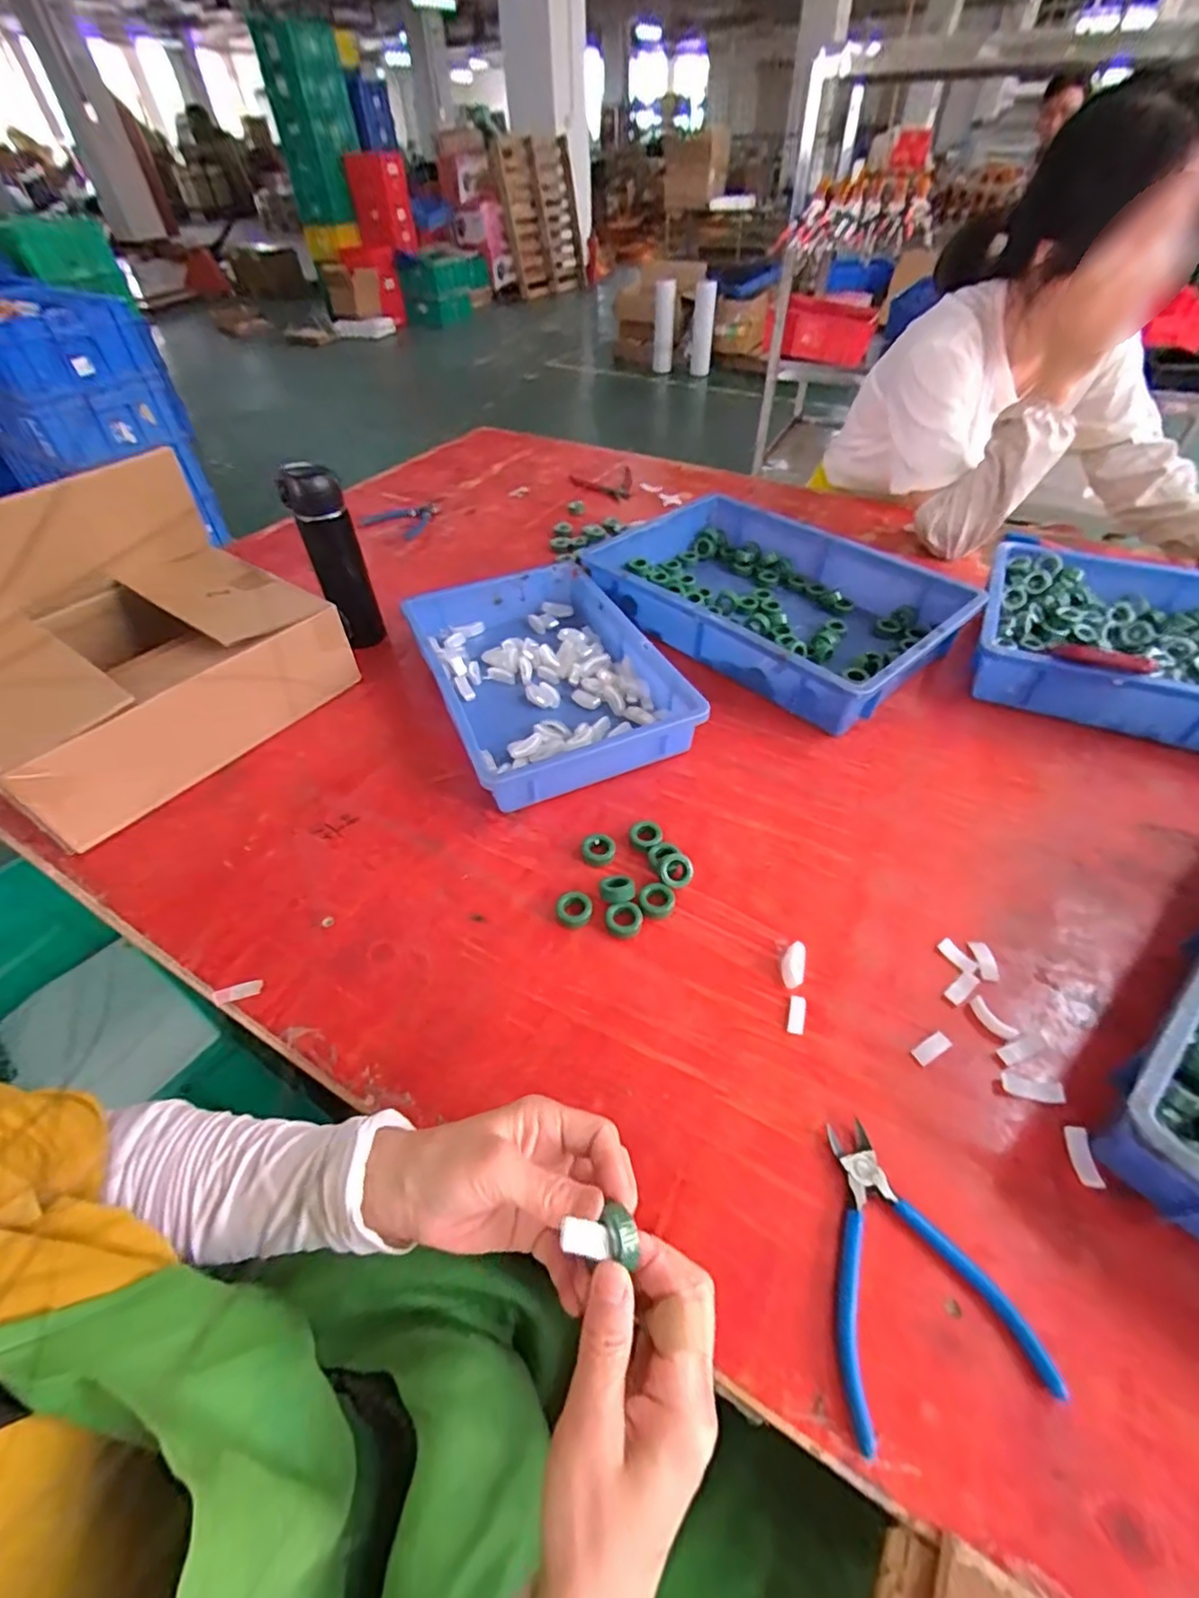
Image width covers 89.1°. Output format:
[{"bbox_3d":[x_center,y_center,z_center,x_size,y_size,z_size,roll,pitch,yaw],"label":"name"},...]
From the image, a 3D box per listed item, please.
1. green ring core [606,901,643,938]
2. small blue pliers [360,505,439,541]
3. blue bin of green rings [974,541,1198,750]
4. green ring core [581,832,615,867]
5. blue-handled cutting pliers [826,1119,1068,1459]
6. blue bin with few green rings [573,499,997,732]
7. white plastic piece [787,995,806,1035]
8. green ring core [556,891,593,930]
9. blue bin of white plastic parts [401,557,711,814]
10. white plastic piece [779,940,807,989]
[{"bbox_3d":[0.021,0.102,0.515,0.030,0.012,0.027,-6,47,-5],"label":"green ring core"},{"bbox_3d":[-0.340,-0.489,1.056,0.142,0.021,0.101,27,54,25],"label":"small blue pliers"},{"bbox_3d":[0.677,-0.169,0.704,0.440,0.080,0.307,19,50,18],"label":"blue bin of green rings"},{"bbox_3d":[-0.001,0.048,0.568,0.031,0.009,0.034,-5,47,-4],"label":"green ring core"},{"bbox_3d":[0.178,0.271,0.360,0.111,0.010,0.140,-8,47,-6],"label":"blue-handled cutting pliers"},{"bbox_3d":[0.221,-0.262,0.804,0.290,0.080,0.435,-34,55,-27],"label":"blue bin with few green rings"},{"bbox_3d":[0.151,0.165,0.467,0.012,0.004,0.031,12,48,13],"label":"white plastic piece"},{"bbox_3d":[-0.021,0.096,0.525,0.030,0.013,0.031,0,46,1],"label":"green ring core"},{"bbox_3d":[-0.065,-0.150,0.712,0.238,0.064,0.357,-16,48,-14],"label":"blue bin of white plastic parts"},{"bbox_3d":[0.156,0.133,0.490,0.019,0.008,0.038,13,48,13],"label":"white plastic piece"}]

